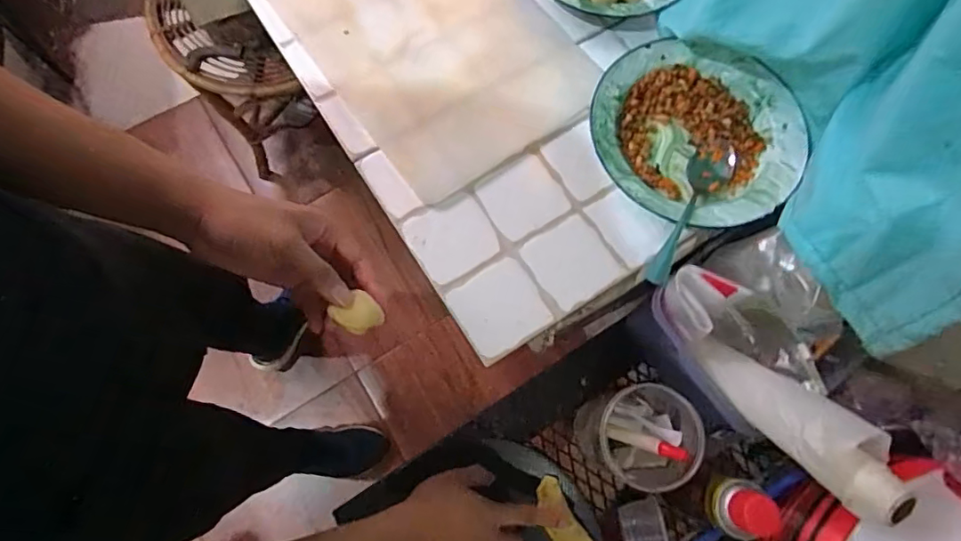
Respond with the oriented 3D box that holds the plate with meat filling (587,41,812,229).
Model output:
[{"bbox_3d":[0.217,-0.138,0.551,0.206,0.033,0.201,0,73,-1],"label":"plate with meat filling"}]

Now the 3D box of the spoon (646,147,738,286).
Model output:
[{"bbox_3d":[0.205,-0.061,0.533,0.039,0.042,0.158,33,75,9],"label":"spoon"}]

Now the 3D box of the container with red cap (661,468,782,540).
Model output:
[{"bbox_3d":[0.235,0.233,0.544,0.047,0.191,0.050,13,73,3],"label":"container with red cap"}]

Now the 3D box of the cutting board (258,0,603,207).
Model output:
[{"bbox_3d":[-0.080,-0.291,0.603,0.248,0.008,0.422,-36,77,-11],"label":"cutting board"}]

